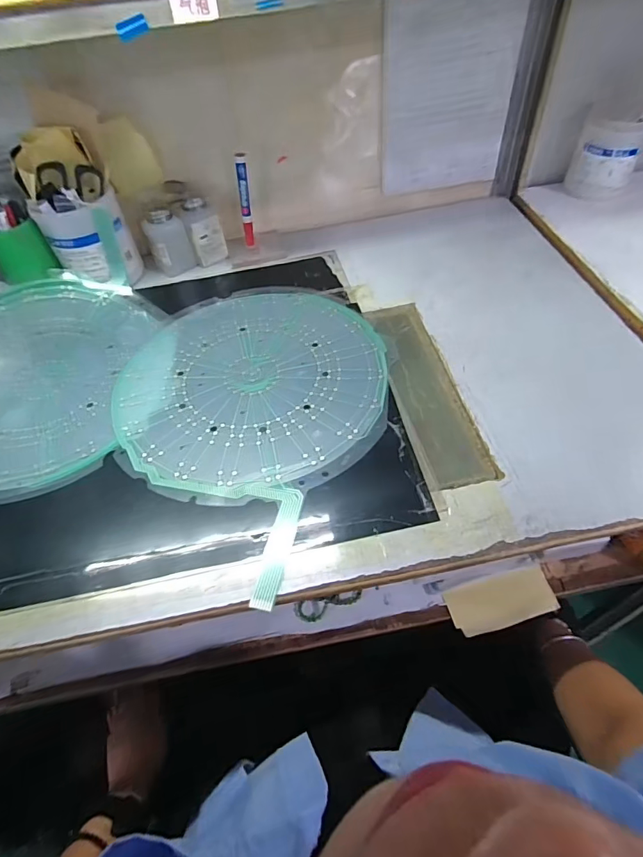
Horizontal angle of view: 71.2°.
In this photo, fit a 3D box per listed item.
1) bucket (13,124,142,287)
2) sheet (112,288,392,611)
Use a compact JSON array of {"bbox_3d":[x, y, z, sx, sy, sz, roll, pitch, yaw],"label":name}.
[{"bbox_3d":[-0.346,-0.301,0.649,0.117,0.210,0.098,-23,54,-13],"label":"bucket"},{"bbox_3d":[-0.075,-0.056,0.563,0.381,0.004,0.353,34,62,27],"label":"sheet"}]

